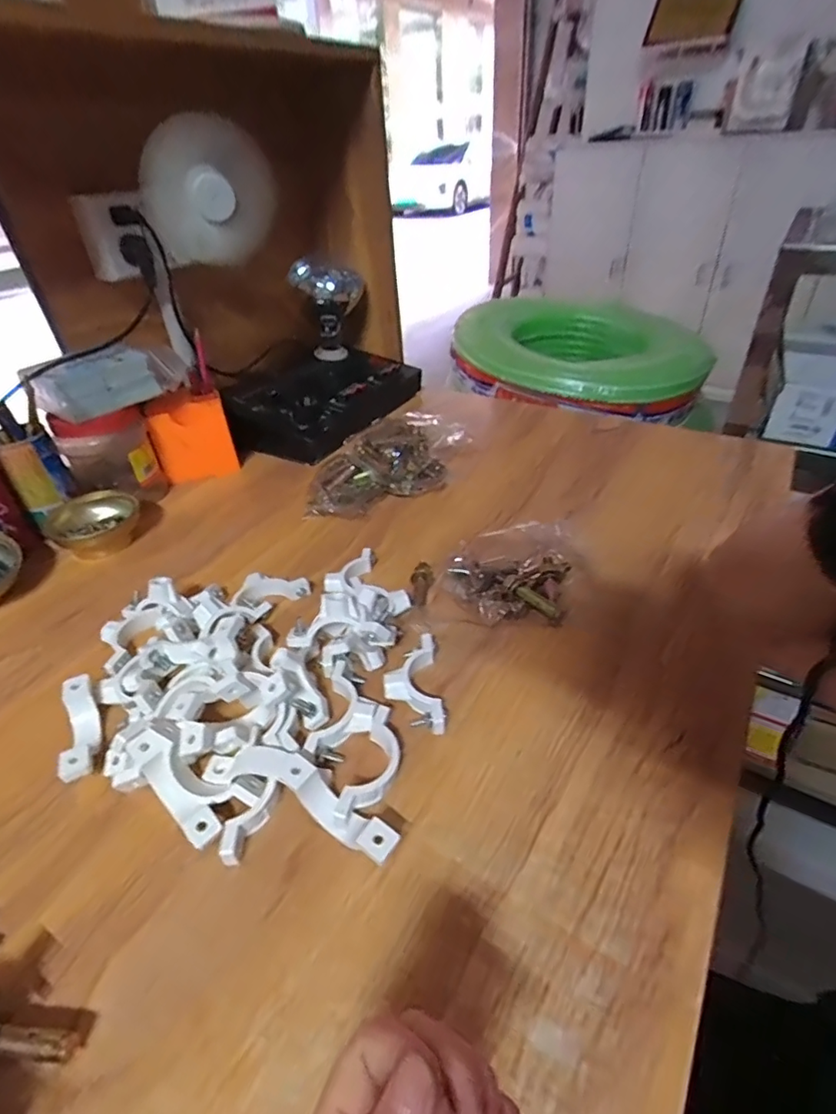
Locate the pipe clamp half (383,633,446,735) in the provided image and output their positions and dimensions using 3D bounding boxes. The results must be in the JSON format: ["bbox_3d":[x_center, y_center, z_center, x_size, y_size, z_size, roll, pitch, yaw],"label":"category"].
[{"bbox_3d":[-0.004,0.100,0.421,0.043,0.016,0.090,-6,38,-3],"label":"pipe clamp half"}]

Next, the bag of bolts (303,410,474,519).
[{"bbox_3d":[-0.036,-0.118,0.668,0.229,0.071,0.098,-23,42,-23],"label":"bag of bolts"}]

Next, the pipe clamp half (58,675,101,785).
[{"bbox_3d":[-0.250,0.131,0.397,0.020,0.032,0.089,-19,40,-19],"label":"pipe clamp half"}]

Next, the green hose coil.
[{"bbox_3d":[0.326,-0.409,1.091,0.479,0.119,0.432,14,41,21],"label":"green hose coil"}]

